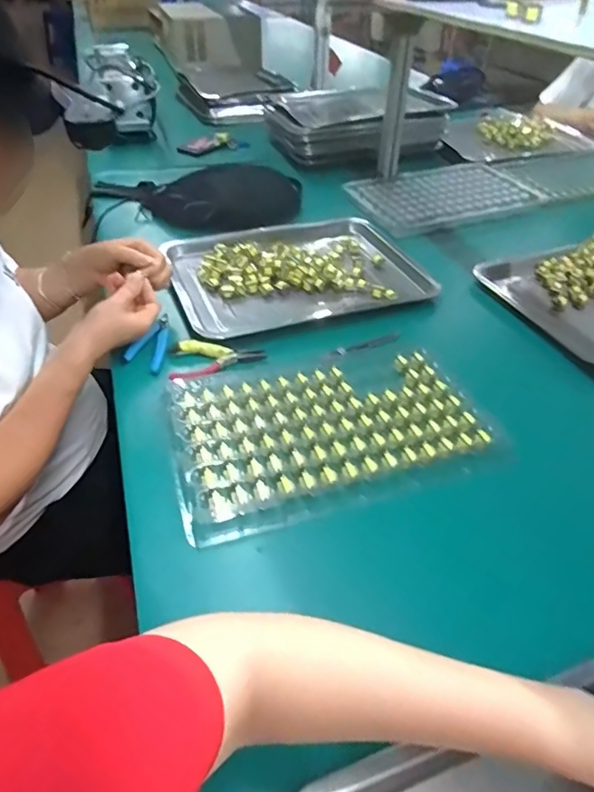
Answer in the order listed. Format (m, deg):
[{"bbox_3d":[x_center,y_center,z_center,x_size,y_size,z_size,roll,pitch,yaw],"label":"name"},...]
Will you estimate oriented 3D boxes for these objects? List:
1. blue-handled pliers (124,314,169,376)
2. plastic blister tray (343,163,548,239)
[{"bbox_3d":[-0.190,-0.073,0.684,0.045,0.009,0.120,3,42,1],"label":"blue-handled pliers"},{"bbox_3d":[0.309,-0.411,1.077,0.367,0.019,0.204,-16,52,-15],"label":"plastic blister tray"}]

